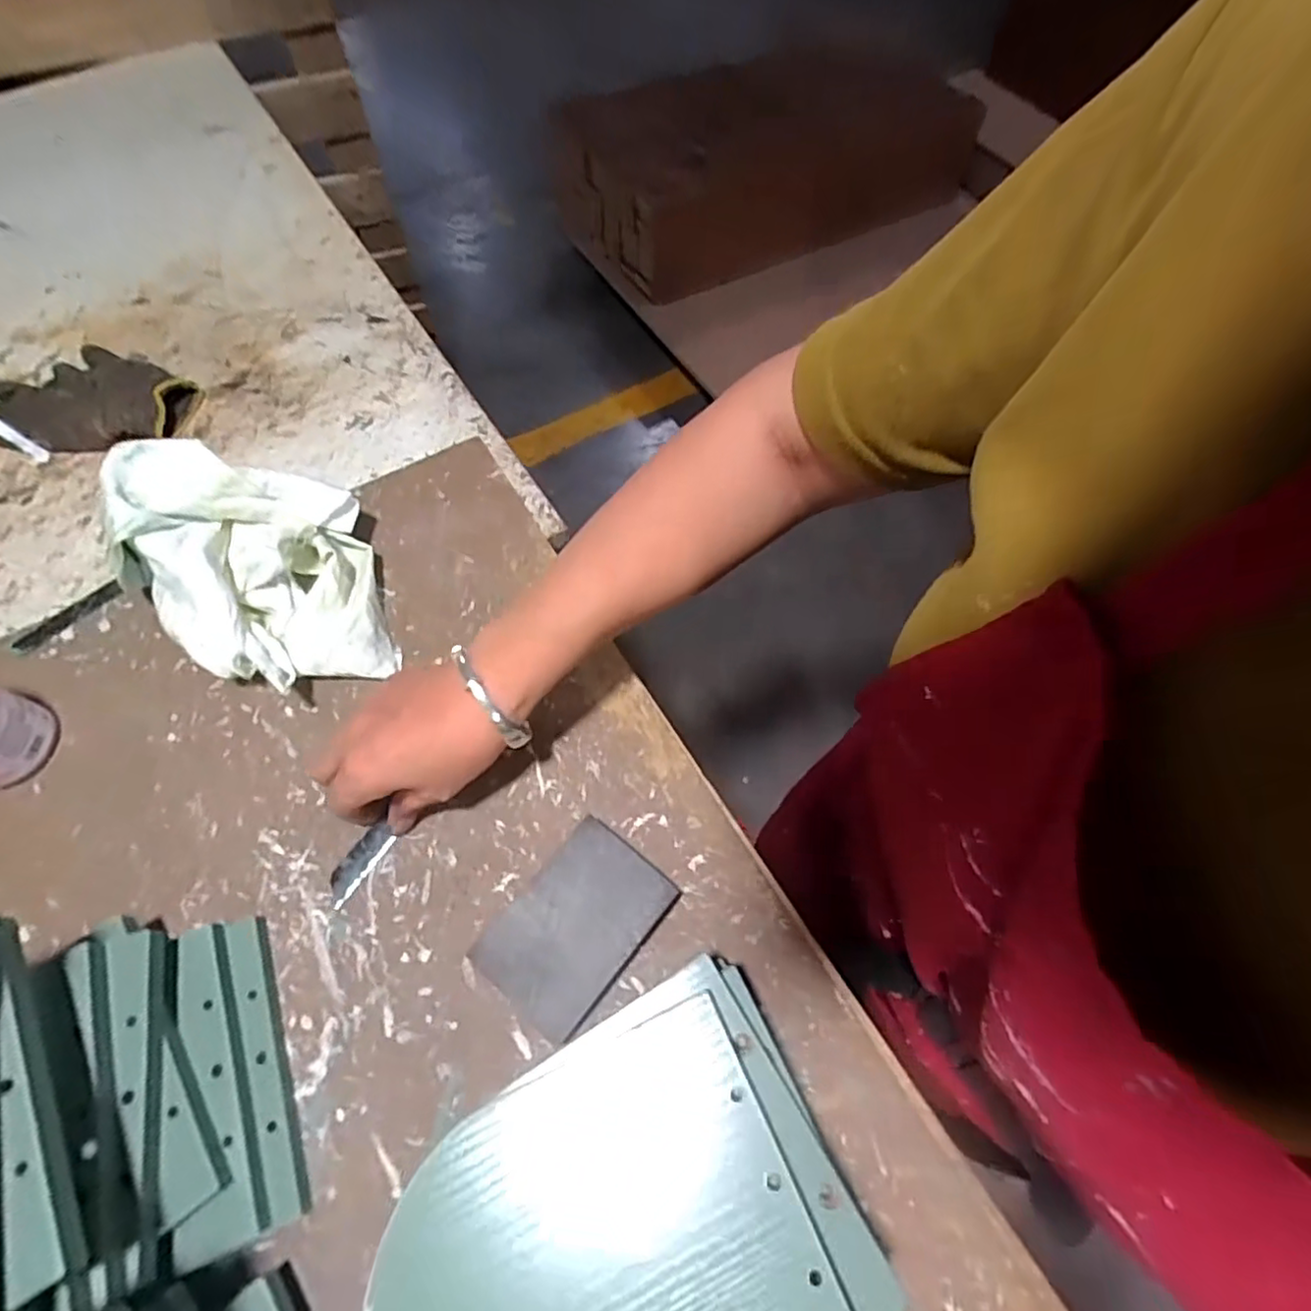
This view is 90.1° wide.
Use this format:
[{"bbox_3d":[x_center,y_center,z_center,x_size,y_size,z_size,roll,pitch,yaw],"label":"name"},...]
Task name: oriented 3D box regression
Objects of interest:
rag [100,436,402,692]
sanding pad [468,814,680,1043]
[{"bbox_3d":[-0.278,-0.053,0.435,0.158,0.102,0.153,-17,63,-9],"label":"rag"},{"bbox_3d":[-0.044,0.151,0.368,0.068,0.028,0.098,37,67,17],"label":"sanding pad"}]

